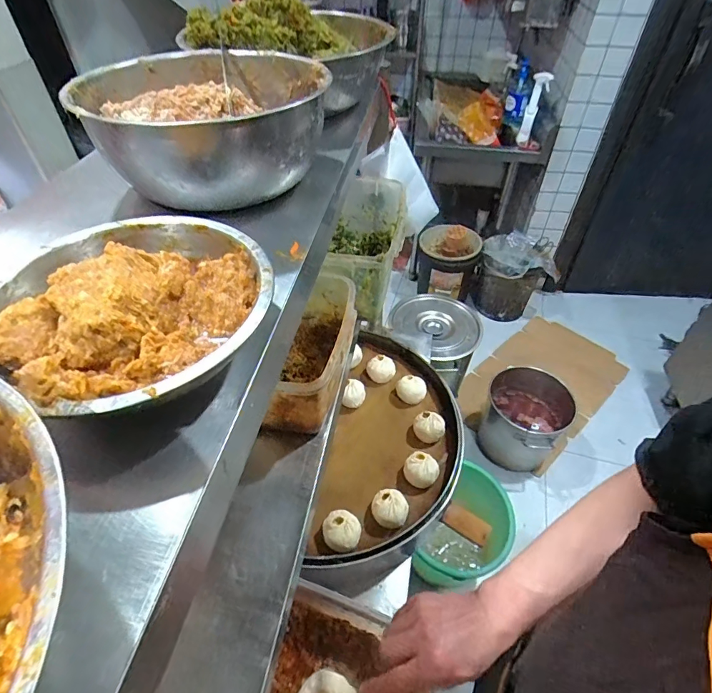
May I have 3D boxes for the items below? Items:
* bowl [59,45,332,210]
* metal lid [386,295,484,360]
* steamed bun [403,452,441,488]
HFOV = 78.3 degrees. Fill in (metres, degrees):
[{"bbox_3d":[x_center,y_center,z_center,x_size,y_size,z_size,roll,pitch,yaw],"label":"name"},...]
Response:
[{"bbox_3d":[-0.132,-0.207,0.402,0.202,0.073,0.181,-10,47,-9],"label":"bowl"},{"bbox_3d":[0.230,-0.063,1.280,0.257,0.046,0.263,-1,46,-1],"label":"metal lid"},{"bbox_3d":[0.113,0.209,0.751,0.059,0.042,0.053,11,47,11],"label":"steamed bun"}]

